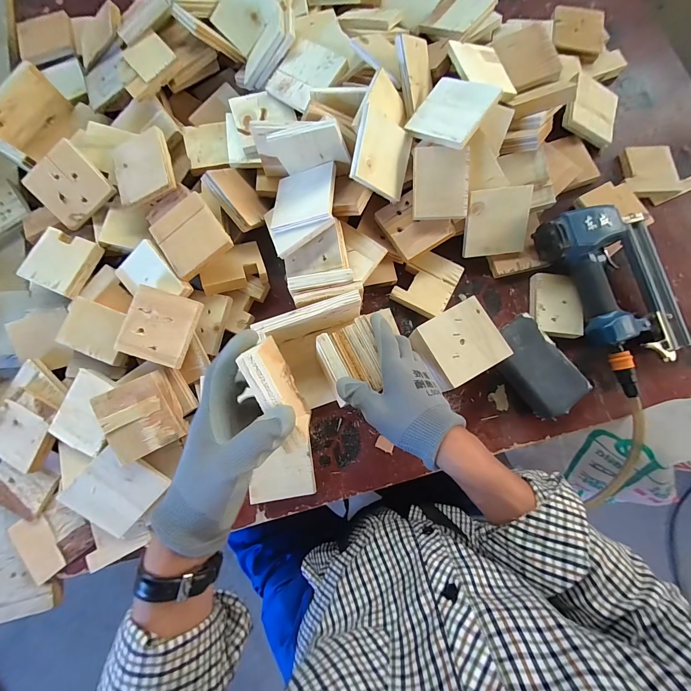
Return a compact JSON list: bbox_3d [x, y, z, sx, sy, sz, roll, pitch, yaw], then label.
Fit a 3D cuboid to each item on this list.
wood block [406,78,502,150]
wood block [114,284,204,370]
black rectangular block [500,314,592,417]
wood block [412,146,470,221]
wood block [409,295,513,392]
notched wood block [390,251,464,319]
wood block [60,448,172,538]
[{"bbox_3d":[0.143,-0.315,0.442,0.092,0.013,0.092,33,89,26],"label":"wood block"},{"bbox_3d":[-0.240,-0.025,0.425,0.085,0.012,0.090,18,83,-3],"label":"wood block"},{"bbox_3d":[0.269,0.030,0.471,0.078,0.038,0.138,-32,80,-7],"label":"black rectangular block"},{"bbox_3d":[0.132,-0.223,0.454,0.074,0.014,0.091,-1,103,7],"label":"wood block"},{"bbox_3d":[0.152,0.001,0.451,0.095,0.064,0.090,-29,79,-7],"label":"wood block"},{"bbox_3d":[0.125,-0.095,0.498,0.080,0.014,0.093,29,79,6],"label":"notched wood block"},{"bbox_3d":[-0.285,0.181,0.407,0.089,0.010,0.095,43,88,-13],"label":"wood block"}]

